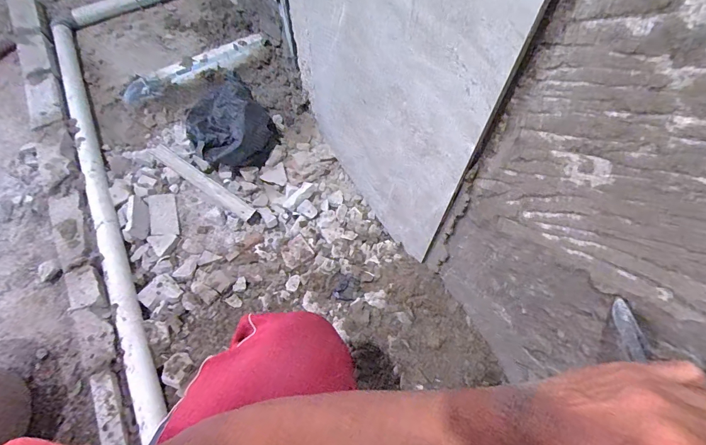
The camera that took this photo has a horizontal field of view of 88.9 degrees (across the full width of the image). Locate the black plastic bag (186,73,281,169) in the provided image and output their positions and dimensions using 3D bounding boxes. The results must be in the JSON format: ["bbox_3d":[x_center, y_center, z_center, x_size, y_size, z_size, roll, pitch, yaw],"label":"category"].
[{"bbox_3d":[-0.316,-0.247,0.914,0.194,0.115,0.234,-32,66,-16],"label":"black plastic bag"}]

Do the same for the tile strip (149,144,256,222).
[{"bbox_3d":[-0.384,-0.109,0.894,0.352,0.019,0.037,32,66,16],"label":"tile strip"}]

